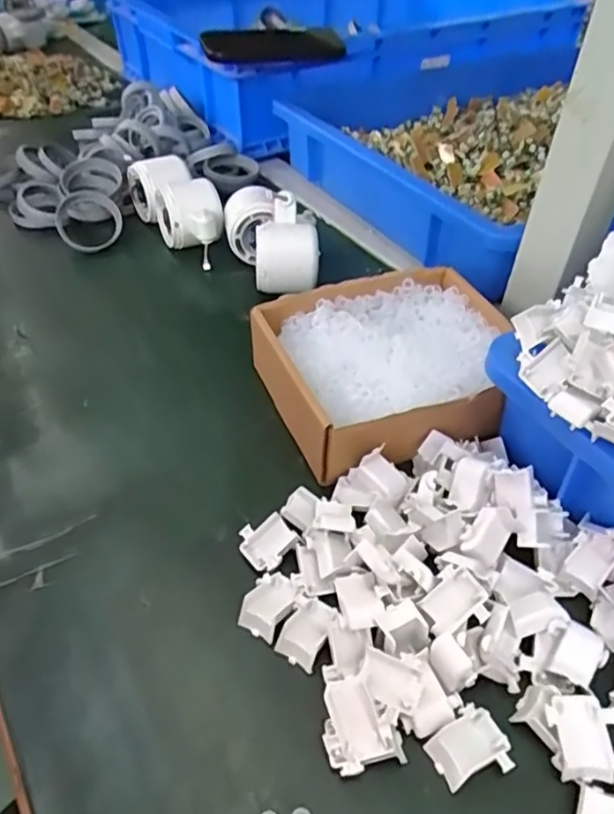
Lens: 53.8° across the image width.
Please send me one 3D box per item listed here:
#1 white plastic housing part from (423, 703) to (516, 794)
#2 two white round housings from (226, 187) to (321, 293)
[{"bbox_3d":[0.073,0.150,0.267,0.032,0.014,0.028,-22,48,-22],"label":"white plastic housing part"},{"bbox_3d":[-0.032,-0.152,0.536,0.081,0.064,0.108,-1,44,-2],"label":"two white round housings"}]

